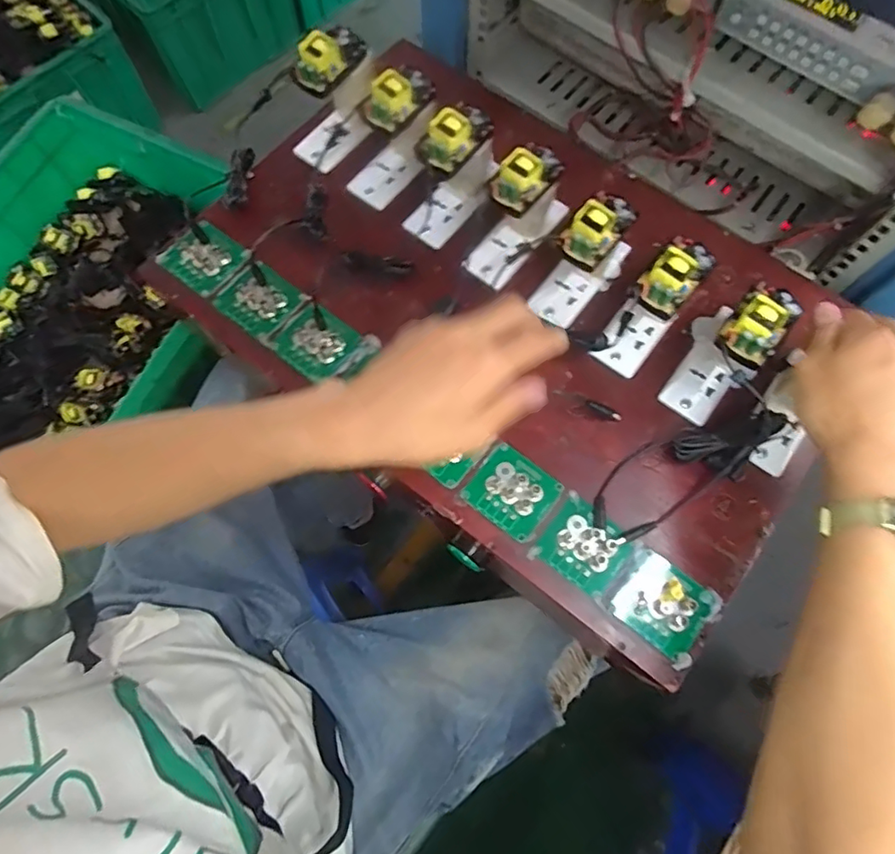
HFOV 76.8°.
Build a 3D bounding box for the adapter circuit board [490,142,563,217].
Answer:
[{"bbox_3d":[0.066,-0.210,0.471,0.037,0.024,0.059,38,76,12],"label":"adapter circuit board"}]

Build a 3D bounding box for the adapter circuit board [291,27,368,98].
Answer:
[{"bbox_3d":[-0.109,-0.335,0.517,0.038,0.031,0.064,35,76,11],"label":"adapter circuit board"}]

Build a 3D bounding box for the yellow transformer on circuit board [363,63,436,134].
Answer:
[{"bbox_3d":[-0.046,-0.291,0.499,0.035,0.022,0.068,38,76,12],"label":"yellow transformer on circuit board"}]

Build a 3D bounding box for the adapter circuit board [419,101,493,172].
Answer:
[{"bbox_3d":[0.005,-0.249,0.483,0.035,0.024,0.064,37,76,11],"label":"adapter circuit board"}]

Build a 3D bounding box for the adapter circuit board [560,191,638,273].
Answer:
[{"bbox_3d":[0.121,-0.161,0.460,0.039,0.025,0.060,42,77,13],"label":"adapter circuit board"}]

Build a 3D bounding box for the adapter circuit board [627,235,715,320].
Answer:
[{"bbox_3d":[0.183,-0.122,0.447,0.039,0.026,0.068,42,77,13],"label":"adapter circuit board"}]

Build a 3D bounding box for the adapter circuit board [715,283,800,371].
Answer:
[{"bbox_3d":[0.238,-0.080,0.430,0.039,0.021,0.063,36,76,11],"label":"adapter circuit board"}]

